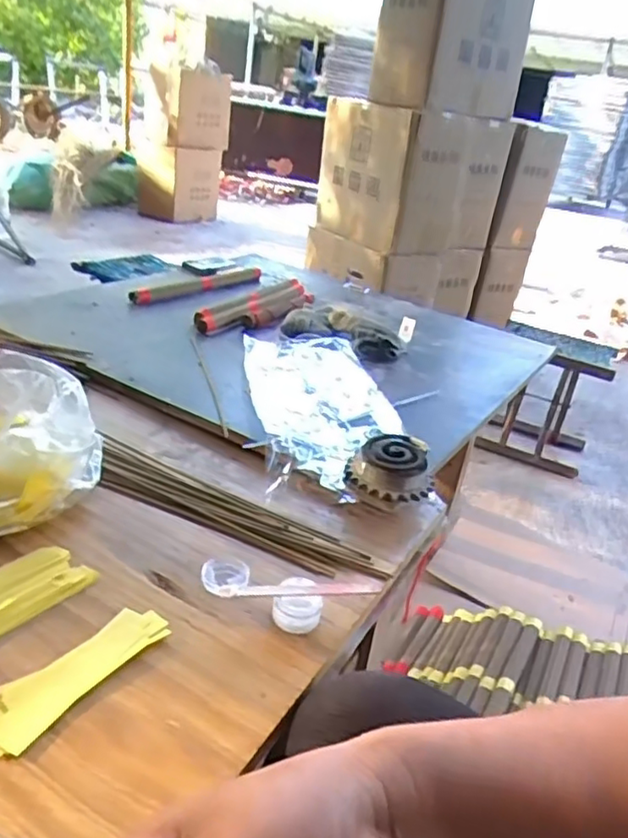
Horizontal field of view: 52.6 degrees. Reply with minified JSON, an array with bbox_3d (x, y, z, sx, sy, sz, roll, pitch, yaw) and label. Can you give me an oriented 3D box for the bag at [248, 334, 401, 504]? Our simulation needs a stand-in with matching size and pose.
[{"bbox_3d":[0.008,-0.024,0.774,0.171,0.033,0.377,3,27,-14],"label":"bag"}]

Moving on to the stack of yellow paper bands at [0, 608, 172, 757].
[{"bbox_3d":[-0.155,0.163,0.410,0.040,0.007,0.138,23,29,26],"label":"stack of yellow paper bands"}]

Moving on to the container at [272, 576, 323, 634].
[{"bbox_3d":[-0.011,0.142,0.483,0.035,0.024,0.034,8,26,-4],"label":"container"}]

